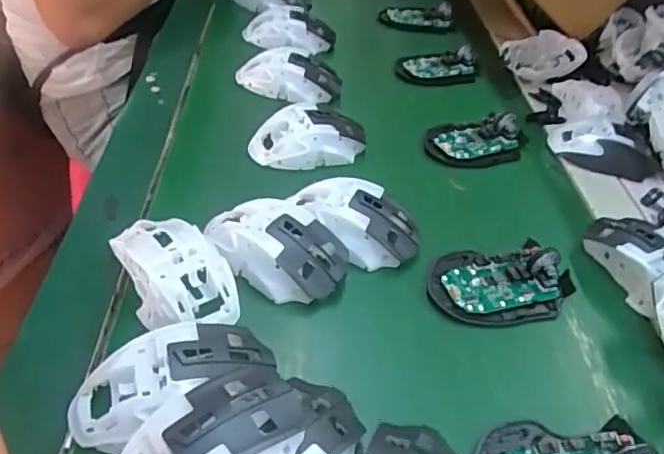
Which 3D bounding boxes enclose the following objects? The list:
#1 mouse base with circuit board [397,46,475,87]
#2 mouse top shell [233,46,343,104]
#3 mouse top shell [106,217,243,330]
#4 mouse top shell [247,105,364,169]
[{"bbox_3d":[0.134,-0.202,0.711,0.104,0.022,0.066,-5,42,-13],"label":"mouse base with circuit board"},{"bbox_3d":[-0.048,-0.168,0.637,0.118,0.044,0.064,10,41,3],"label":"mouse top shell"},{"bbox_3d":[-0.110,0.031,0.394,0.062,0.032,0.106,-25,50,-31],"label":"mouse top shell"},{"bbox_3d":[-0.023,-0.089,0.547,0.114,0.038,0.063,-10,44,-18],"label":"mouse top shell"}]

